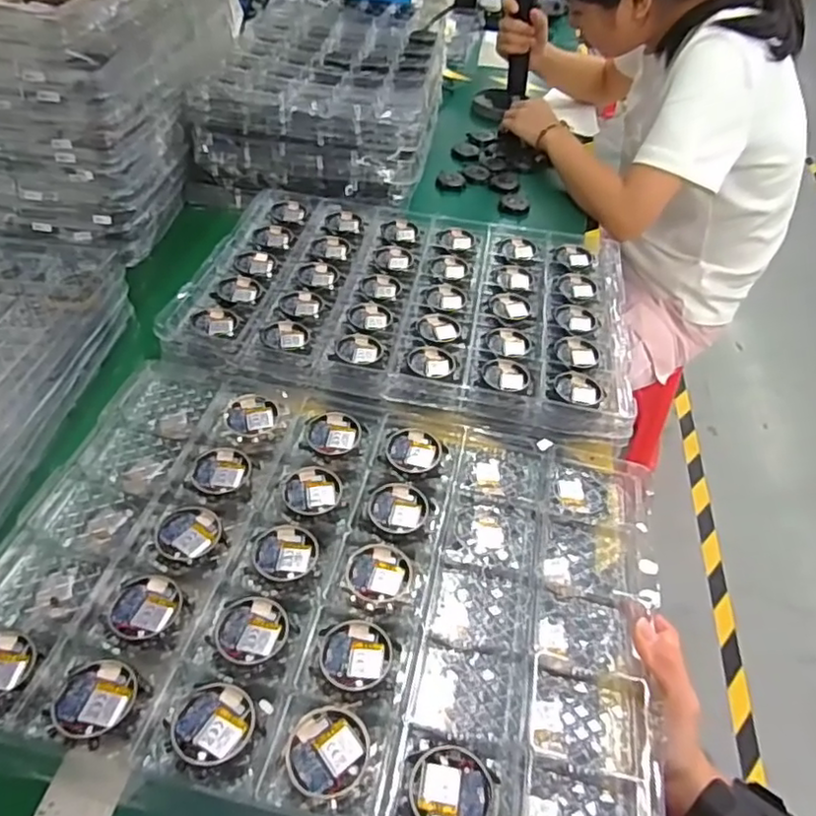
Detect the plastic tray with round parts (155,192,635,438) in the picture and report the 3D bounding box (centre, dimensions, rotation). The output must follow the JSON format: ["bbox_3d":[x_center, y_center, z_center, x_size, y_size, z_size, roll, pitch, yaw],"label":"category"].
[{"bbox_3d":[0.011,-0.133,0.676,0.438,0.022,0.325,11,45,6],"label":"plastic tray with round parts"}]

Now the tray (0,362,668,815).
[{"bbox_3d":[-0.050,0.114,0.451,0.436,0.040,0.314,10,45,5],"label":"tray"}]

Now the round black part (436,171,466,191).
[{"bbox_3d":[0.065,-0.343,0.961,0.045,0.013,0.043,3,44,-3],"label":"round black part"}]

